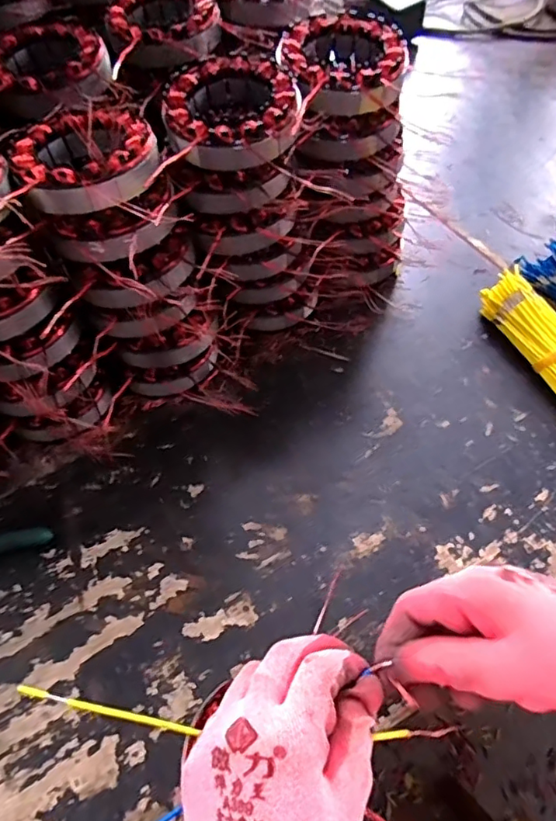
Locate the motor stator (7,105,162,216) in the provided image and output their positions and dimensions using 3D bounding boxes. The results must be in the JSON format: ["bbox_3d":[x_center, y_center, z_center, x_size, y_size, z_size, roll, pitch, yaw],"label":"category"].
[{"bbox_3d":[-0.117,-0.155,0.340,0.084,0.037,0.089,-4,58,-3],"label":"motor stator"}]

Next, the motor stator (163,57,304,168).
[{"bbox_3d":[-0.029,-0.194,0.353,0.087,0.027,0.090,0,58,0],"label":"motor stator"}]

